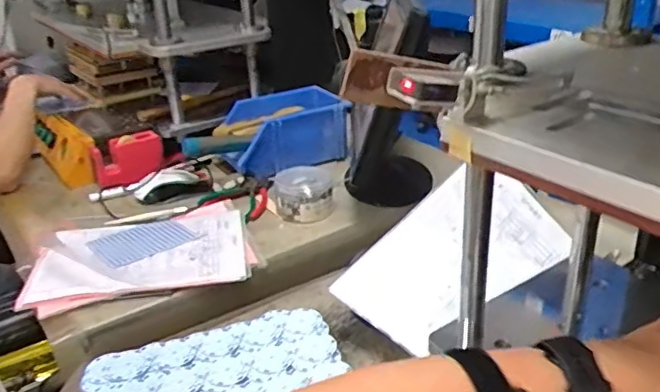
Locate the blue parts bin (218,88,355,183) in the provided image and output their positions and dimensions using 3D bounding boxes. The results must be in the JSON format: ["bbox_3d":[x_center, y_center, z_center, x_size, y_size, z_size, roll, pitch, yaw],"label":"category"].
[{"bbox_3d":[-0.095,-0.127,1.224,0.259,0.108,0.145,-15,29,-22],"label":"blue parts bin"}]

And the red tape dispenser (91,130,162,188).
[{"bbox_3d":[-0.384,-0.069,1.164,0.132,0.075,0.035,-17,30,-26],"label":"red tape dispenser"}]

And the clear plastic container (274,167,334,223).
[{"bbox_3d":[-0.043,-0.002,1.039,0.100,0.058,0.103,-7,27,-8],"label":"clear plastic container"}]

